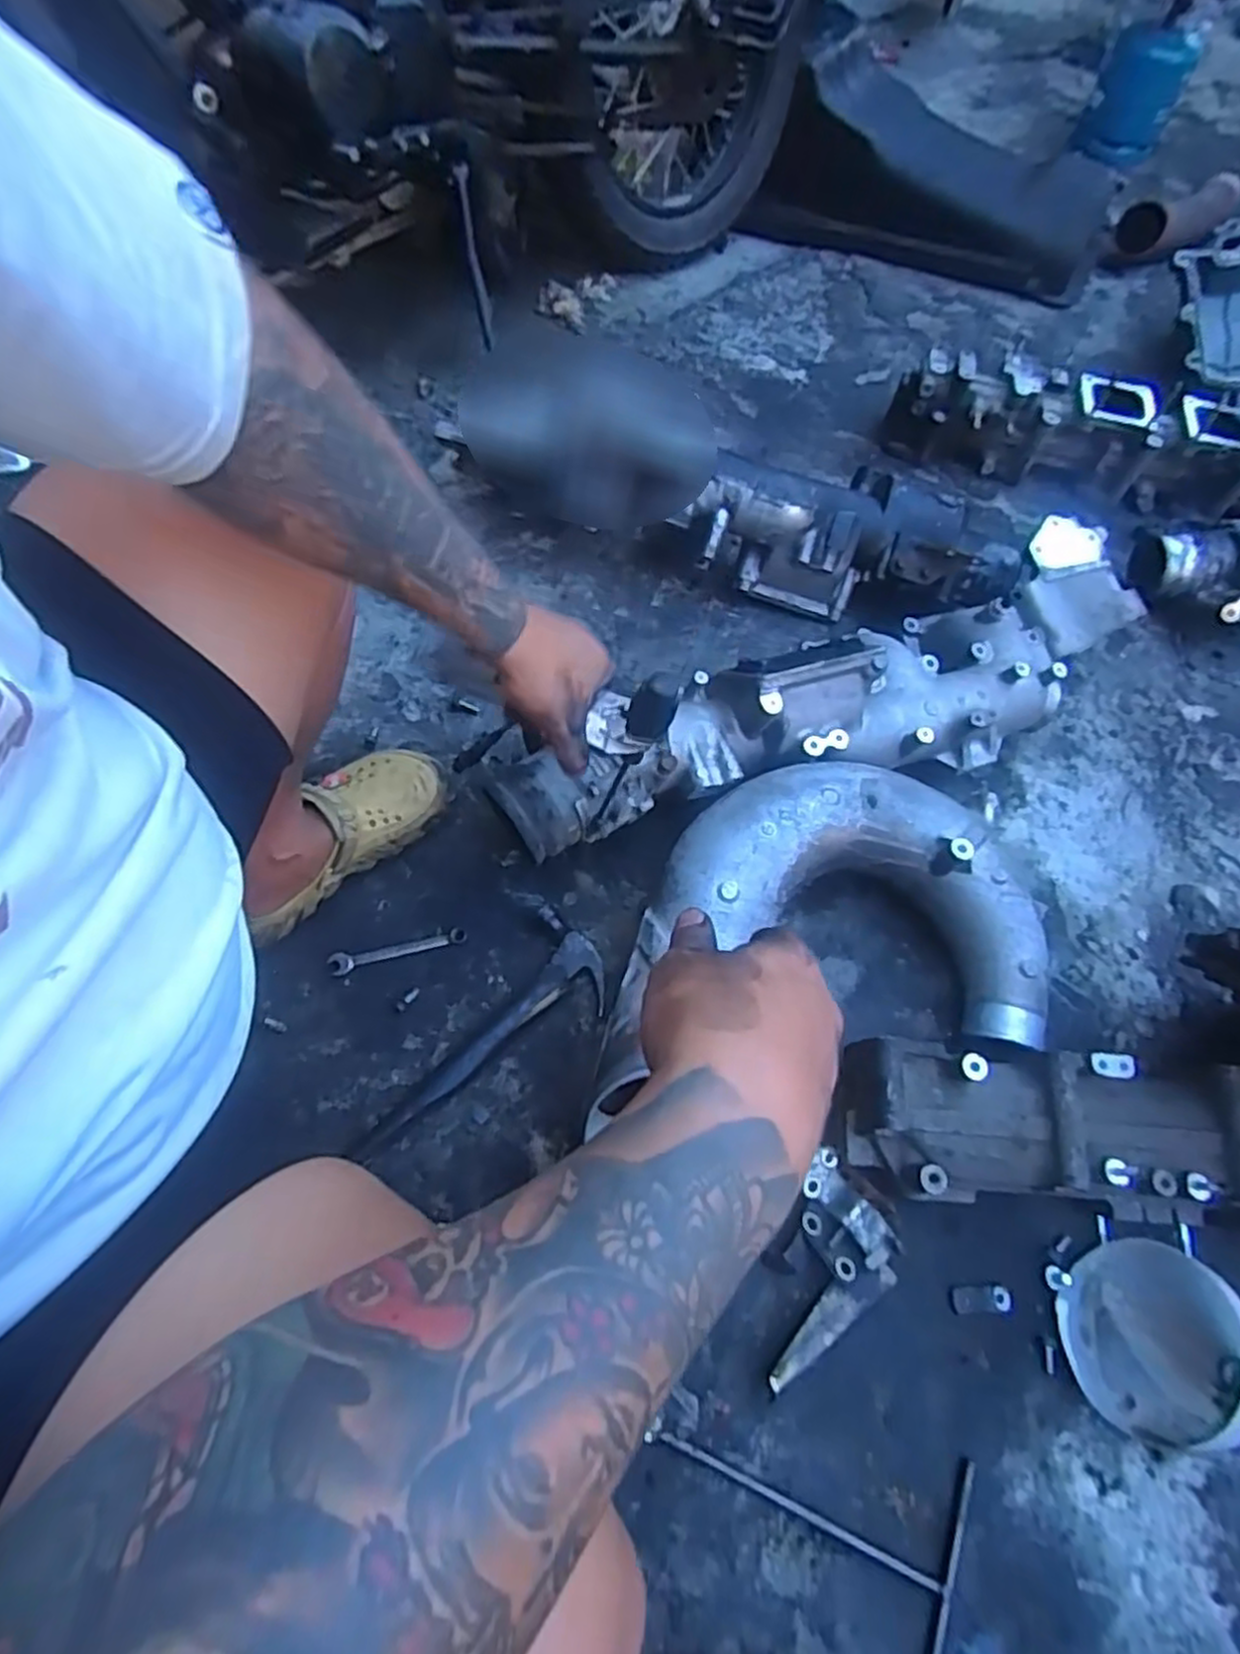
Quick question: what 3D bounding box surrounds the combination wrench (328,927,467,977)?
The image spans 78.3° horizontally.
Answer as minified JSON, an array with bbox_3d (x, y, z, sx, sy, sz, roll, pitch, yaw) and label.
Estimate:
[{"bbox_3d":[-0.233,0.129,0.802,0.139,0.011,0.021,-15,63,-10],"label":"combination wrench"}]

